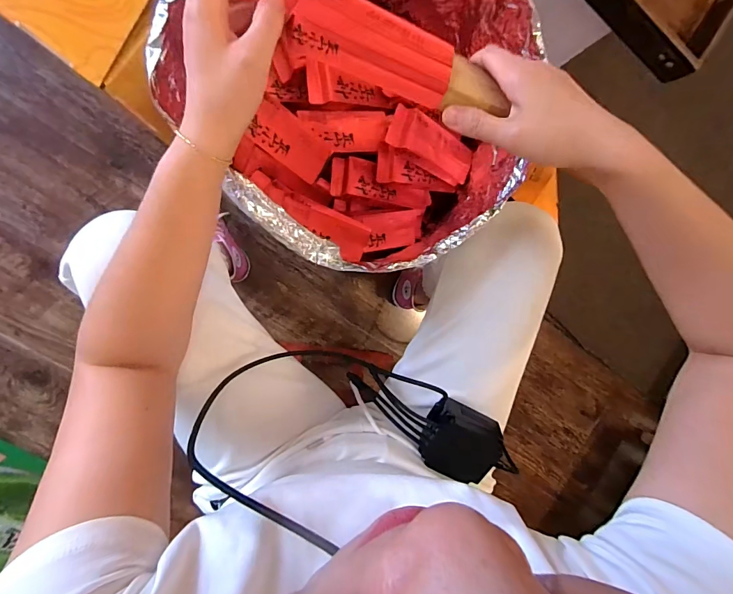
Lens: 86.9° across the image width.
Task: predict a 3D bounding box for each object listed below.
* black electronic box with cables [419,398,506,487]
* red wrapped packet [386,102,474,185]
[{"bbox_3d":[0.113,0.177,0.464,0.091,0.031,0.083,27,90,-13],"label":"black electronic box with cables"},{"bbox_3d":[0.091,-0.203,0.525,0.133,0.022,0.061,20,93,-30],"label":"red wrapped packet"}]

